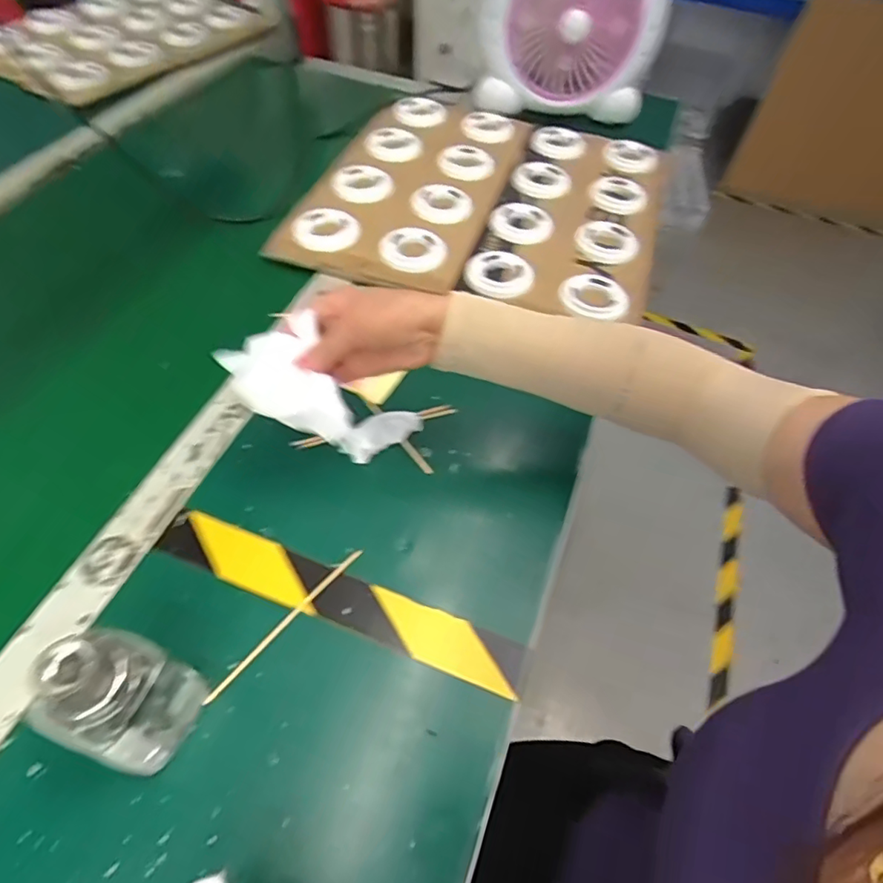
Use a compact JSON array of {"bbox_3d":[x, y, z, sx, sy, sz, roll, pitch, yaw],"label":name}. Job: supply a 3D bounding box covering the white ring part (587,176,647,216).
[{"bbox_3d":[0.239,-0.335,0.752,0.076,0.012,0.086,21,55,10],"label":"white ring part"}]

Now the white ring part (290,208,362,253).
[{"bbox_3d":[-0.139,-0.248,0.656,0.078,0.020,0.078,2,54,-3],"label":"white ring part"}]

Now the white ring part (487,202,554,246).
[{"bbox_3d":[0.099,-0.271,0.692,0.075,0.014,0.075,2,54,-3],"label":"white ring part"}]

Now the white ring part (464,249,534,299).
[{"bbox_3d":[0.065,-0.189,0.625,0.073,0.015,0.073,2,54,-3],"label":"white ring part"}]

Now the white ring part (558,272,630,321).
[{"bbox_3d":[0.171,-0.165,0.614,0.075,0.014,0.082,2,54,-3],"label":"white ring part"}]

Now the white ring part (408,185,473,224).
[{"bbox_3d":[0.003,-0.304,0.707,0.075,0.016,0.072,2,54,-3],"label":"white ring part"}]

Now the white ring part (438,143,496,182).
[{"bbox_3d":[0.035,-0.387,0.775,0.078,0.017,0.081,2,54,-3],"label":"white ring part"}]

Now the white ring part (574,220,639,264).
[{"bbox_3d":[0.200,-0.245,0.676,0.072,0.015,0.072,9,54,2],"label":"white ring part"}]

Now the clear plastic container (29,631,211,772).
[{"bbox_3d":[-0.178,0.146,0.316,0.048,0.123,0.058,20,55,9],"label":"clear plastic container"}]

